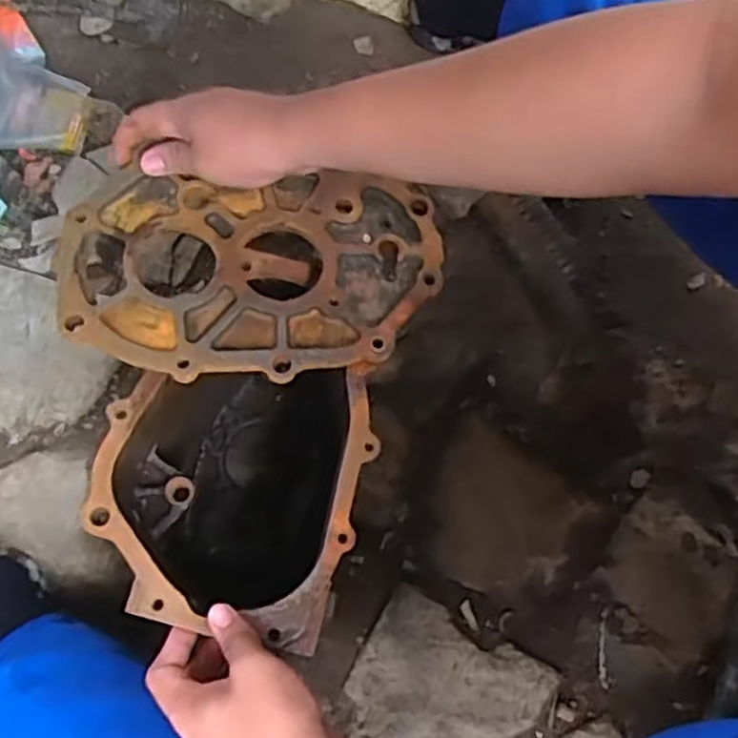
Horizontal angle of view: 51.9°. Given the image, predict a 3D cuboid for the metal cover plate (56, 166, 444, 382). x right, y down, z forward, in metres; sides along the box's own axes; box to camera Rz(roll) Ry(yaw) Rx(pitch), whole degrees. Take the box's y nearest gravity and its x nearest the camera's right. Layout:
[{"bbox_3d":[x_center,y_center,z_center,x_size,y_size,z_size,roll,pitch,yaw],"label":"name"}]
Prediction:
[{"bbox_3d":[-0.083,-0.077,0.565,0.271,0.048,0.161,-2,77,-1],"label":"metal cover plate"}]

